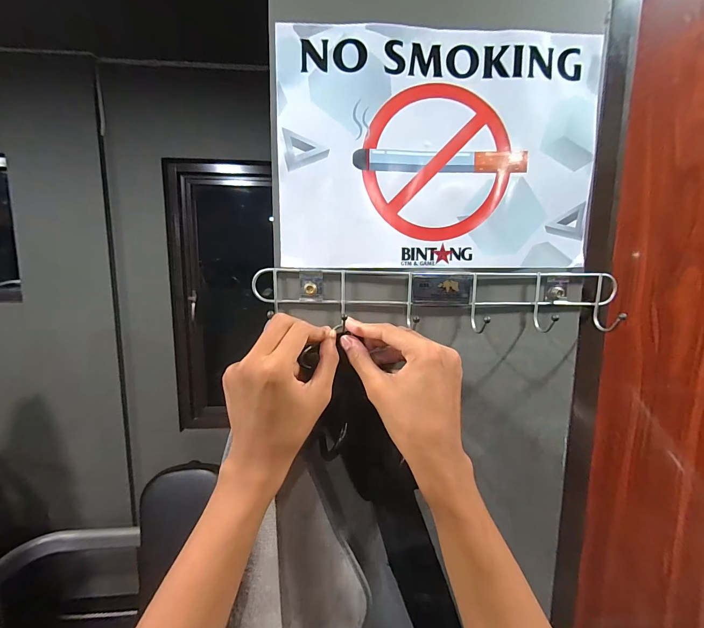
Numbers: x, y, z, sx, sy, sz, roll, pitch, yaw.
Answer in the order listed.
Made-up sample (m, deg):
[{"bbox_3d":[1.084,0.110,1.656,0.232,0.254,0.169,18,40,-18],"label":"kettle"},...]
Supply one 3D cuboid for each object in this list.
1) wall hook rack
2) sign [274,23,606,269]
[{"bbox_3d":[0.084,-0.015,0.318,0.349,0.056,0.031,0,8,2],"label":"wall hook rack"},{"bbox_3d":[0.080,-0.148,0.300,0.291,0.203,0.007,0,8,-2],"label":"sign"}]

